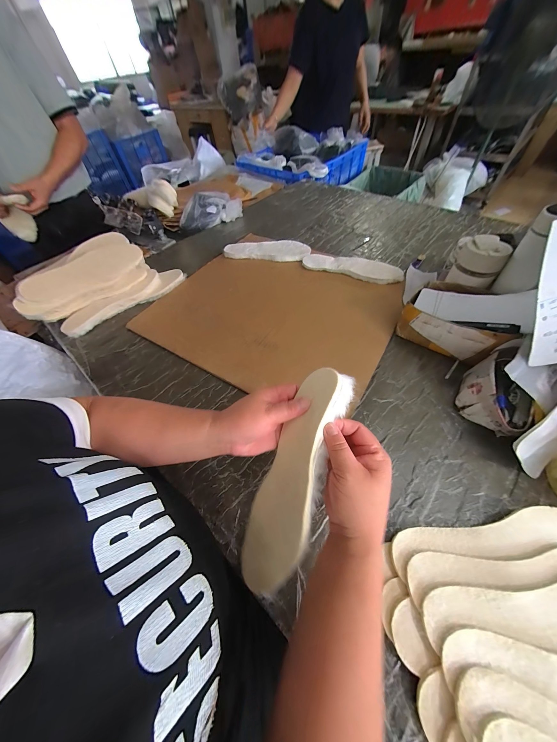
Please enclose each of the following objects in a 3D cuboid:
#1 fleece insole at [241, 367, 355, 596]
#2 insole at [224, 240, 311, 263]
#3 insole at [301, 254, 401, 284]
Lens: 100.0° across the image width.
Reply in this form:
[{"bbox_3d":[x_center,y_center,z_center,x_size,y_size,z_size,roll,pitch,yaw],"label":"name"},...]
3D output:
[{"bbox_3d":[0.018,0.129,0.277,0.087,0.027,0.269,26,97,56],"label":"fleece insole"},{"bbox_3d":[-0.037,-0.394,0.763,0.274,0.023,0.091,8,56,11],"label":"insole"},{"bbox_3d":[0.211,-0.301,0.678,0.275,0.018,0.083,17,58,16],"label":"insole"}]

